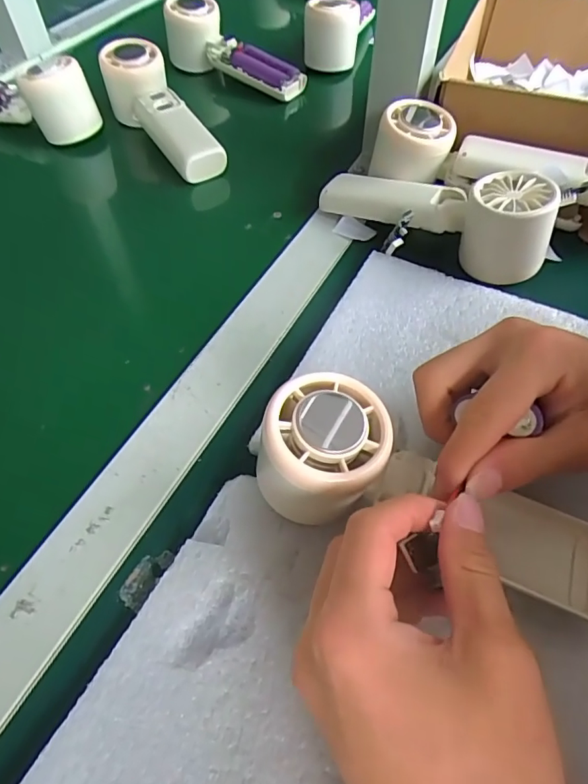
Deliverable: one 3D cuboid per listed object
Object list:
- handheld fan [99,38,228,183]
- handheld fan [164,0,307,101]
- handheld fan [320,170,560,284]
[{"bbox_3d":[-0.117,-0.248,0.456,0.050,0.051,0.163,-31,71,-18],"label":"handheld fan"},{"bbox_3d":[-0.064,-0.362,0.522,0.158,0.059,0.043,27,60,20],"label":"handheld fan"},{"bbox_3d":[0.093,-0.127,0.347,0.165,0.048,0.065,25,60,19],"label":"handheld fan"}]

